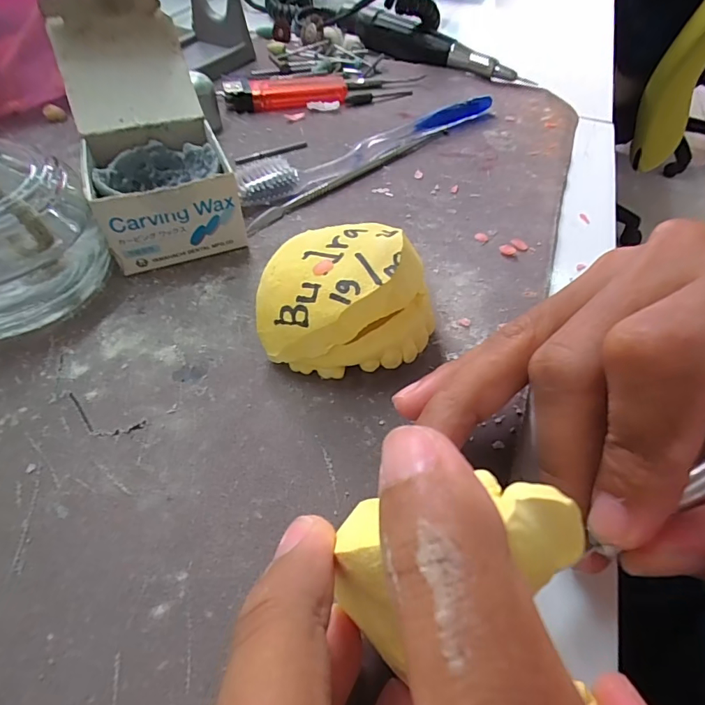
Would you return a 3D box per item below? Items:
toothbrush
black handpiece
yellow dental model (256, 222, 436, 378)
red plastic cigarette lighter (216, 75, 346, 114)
[{"bbox_3d":[0.017,-0.119,0.257,0.182,0.013,0.020,-30,57,-24],"label":"toothbrush"},{"bbox_3d":[0.061,-0.232,0.343,0.147,0.024,0.025,26,54,19],"label":"black handpiece"},{"bbox_3d":[-0.004,-0.019,0.159,0.059,0.036,0.055,-9,53,-10],"label":"yellow dental model"},{"bbox_3d":[-0.043,-0.171,0.297,0.081,0.013,0.022,-11,51,-11],"label":"red plastic cigarette lighter"}]

